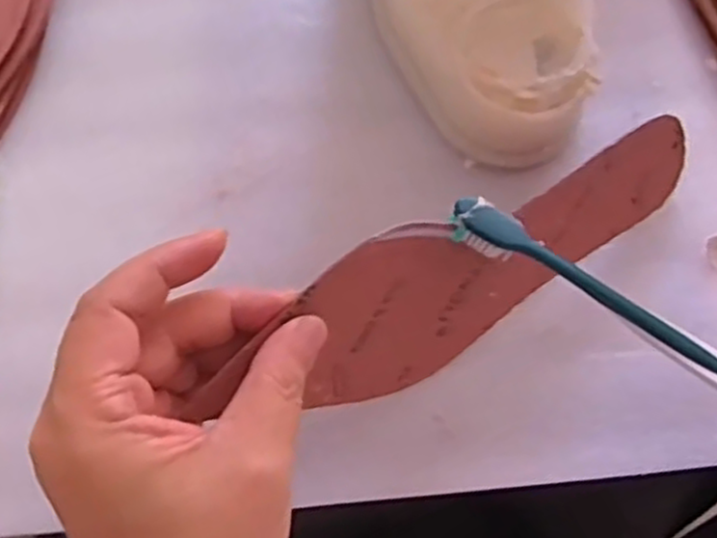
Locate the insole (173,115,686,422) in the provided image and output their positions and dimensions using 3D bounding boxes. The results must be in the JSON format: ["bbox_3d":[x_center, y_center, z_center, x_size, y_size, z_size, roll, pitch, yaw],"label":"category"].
[{"bbox_3d":[0.052,0.004,0.329,0.250,0.072,0.011,-23,36,-24],"label":"insole"}]

